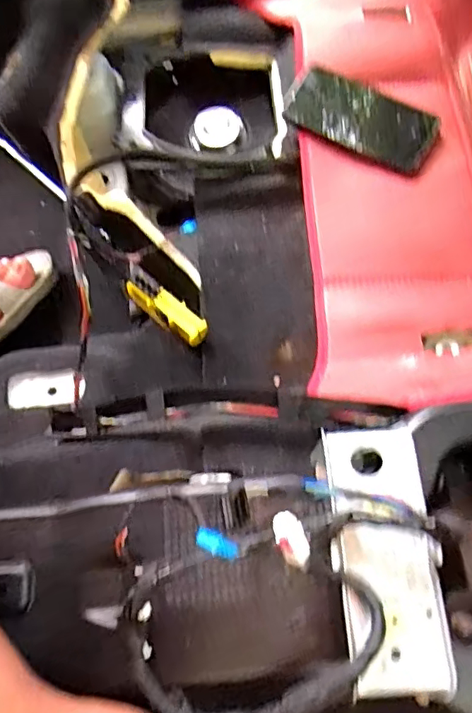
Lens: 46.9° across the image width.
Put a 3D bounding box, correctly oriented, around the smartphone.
[{"bbox_3d":[0.138,-0.257,0.594,0.160,0.010,0.073,27,86,8],"label":"smartphone"}]

